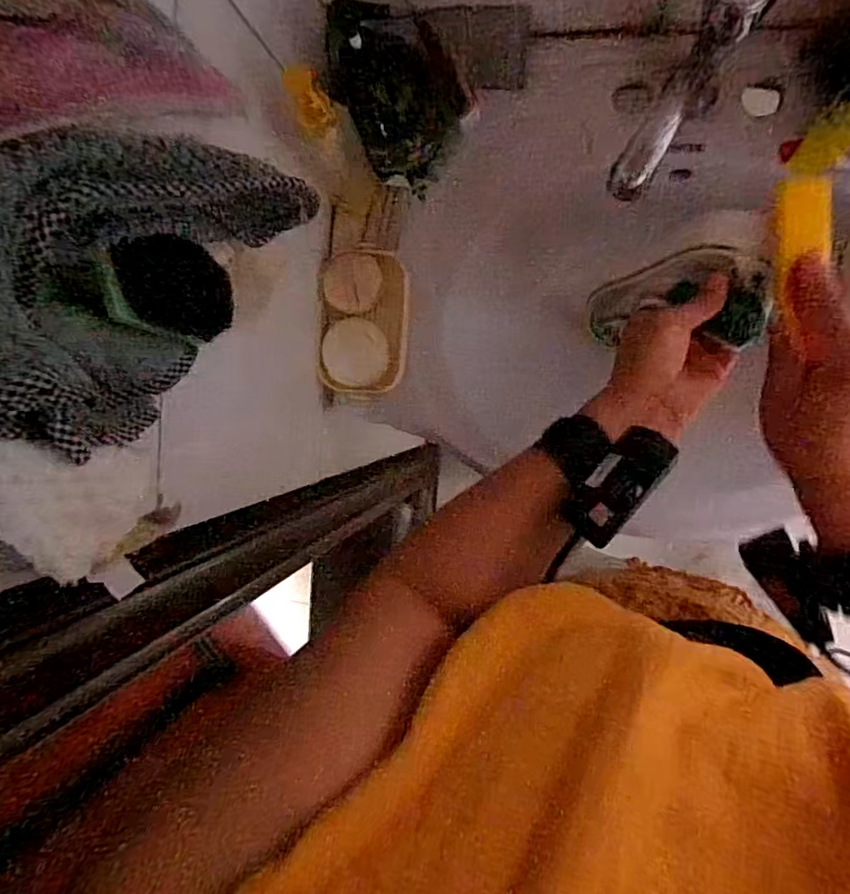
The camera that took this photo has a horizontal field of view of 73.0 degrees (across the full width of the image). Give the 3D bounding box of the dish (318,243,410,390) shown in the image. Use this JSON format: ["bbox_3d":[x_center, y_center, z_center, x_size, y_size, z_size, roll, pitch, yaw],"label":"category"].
[{"bbox_3d":[-0.058,-0.120,0.544,0.081,0.022,0.132,6,95,11],"label":"dish"}]

